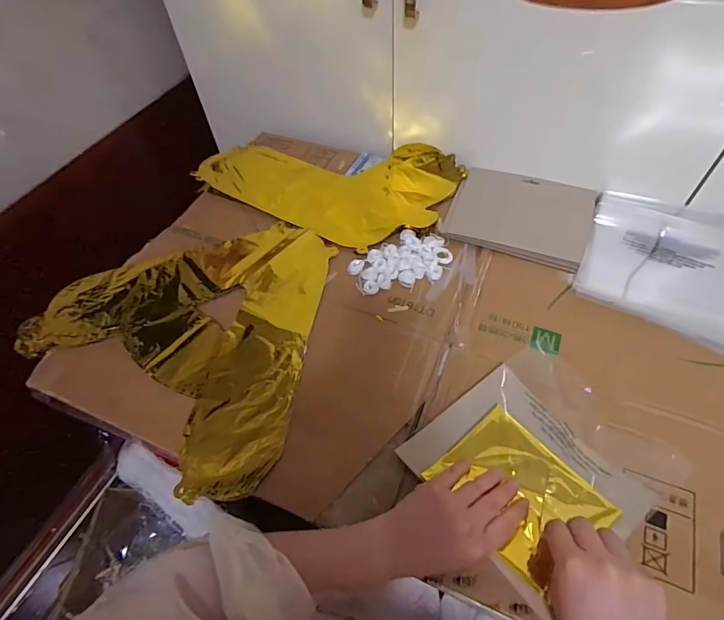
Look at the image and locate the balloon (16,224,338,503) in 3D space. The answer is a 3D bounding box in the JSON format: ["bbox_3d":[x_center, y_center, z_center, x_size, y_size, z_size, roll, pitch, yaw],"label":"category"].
[{"bbox_3d":[-0.243,0.021,0.558,0.357,0.014,0.364,7,56,9],"label":"balloon"}]

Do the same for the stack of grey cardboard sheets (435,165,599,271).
[{"bbox_3d":[0.229,-0.139,0.627,0.189,0.016,0.152,20,59,17],"label":"stack of grey cardboard sheets"}]

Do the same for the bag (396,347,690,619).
[{"bbox_3d":[0.181,0.148,0.440,0.214,0.026,0.187,-32,59,-17],"label":"bag"}]

